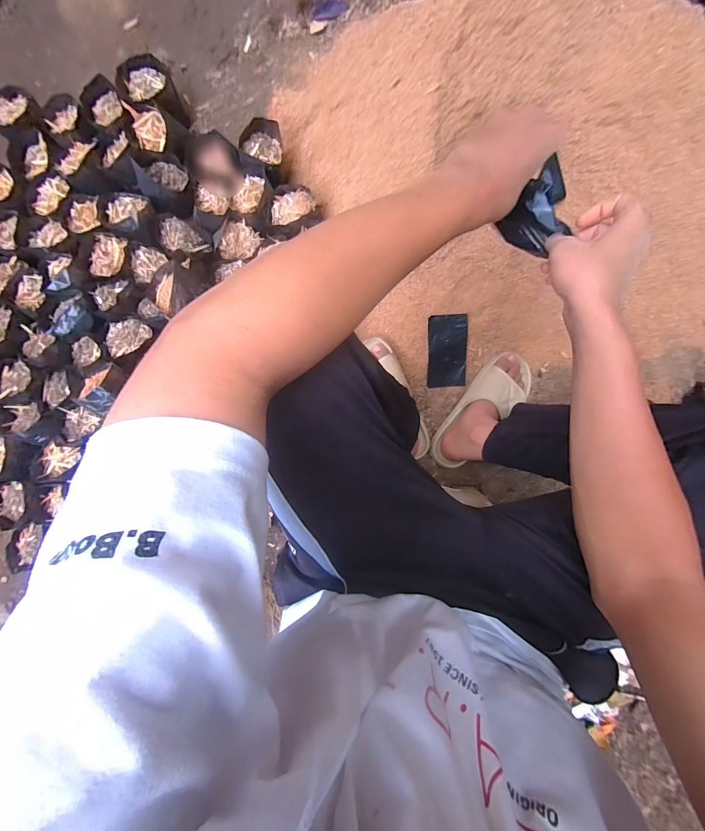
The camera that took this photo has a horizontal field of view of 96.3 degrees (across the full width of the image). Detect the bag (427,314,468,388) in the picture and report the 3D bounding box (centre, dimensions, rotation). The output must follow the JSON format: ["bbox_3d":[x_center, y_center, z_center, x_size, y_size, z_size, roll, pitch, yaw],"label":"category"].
[{"bbox_3d":[0.203,-0.135,0.673,0.083,0.006,0.149,-5,109,-3],"label":"bag"}]

